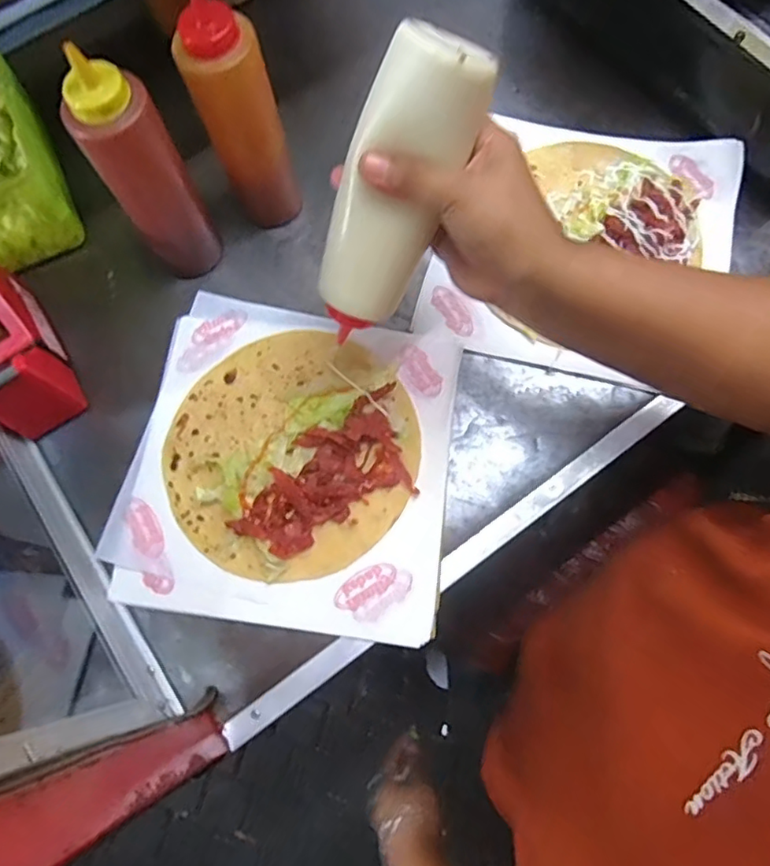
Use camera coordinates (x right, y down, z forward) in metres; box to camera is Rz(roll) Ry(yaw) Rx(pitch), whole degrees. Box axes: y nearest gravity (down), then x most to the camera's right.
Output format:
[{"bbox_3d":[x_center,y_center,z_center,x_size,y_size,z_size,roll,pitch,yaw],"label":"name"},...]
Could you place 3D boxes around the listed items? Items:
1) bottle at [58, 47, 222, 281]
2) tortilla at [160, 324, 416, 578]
[{"bbox_3d":[-0.185,-0.200,0.462,0.060,0.190,0.055,-9,72,-3],"label":"bottle"},{"bbox_3d":[-0.079,0.011,0.479,0.207,0.021,0.199,-1,75,2],"label":"tortilla"}]

